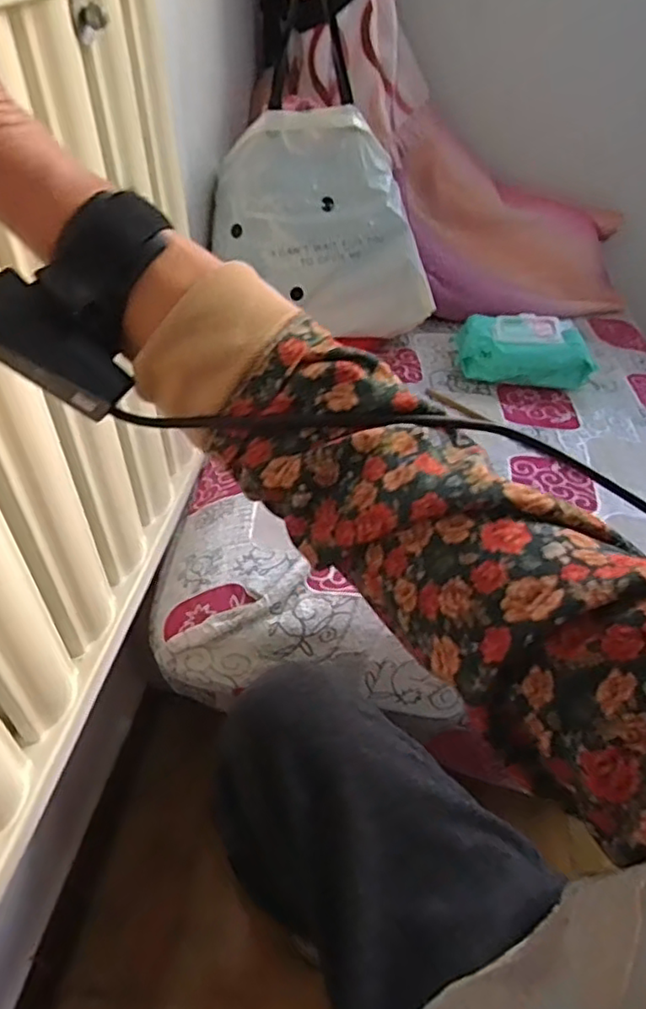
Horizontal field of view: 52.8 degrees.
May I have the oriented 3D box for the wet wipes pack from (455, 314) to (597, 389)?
[{"bbox_3d":[0.282,-0.215,0.914,0.186,0.065,0.098,10,44,8],"label":"wet wipes pack"}]

